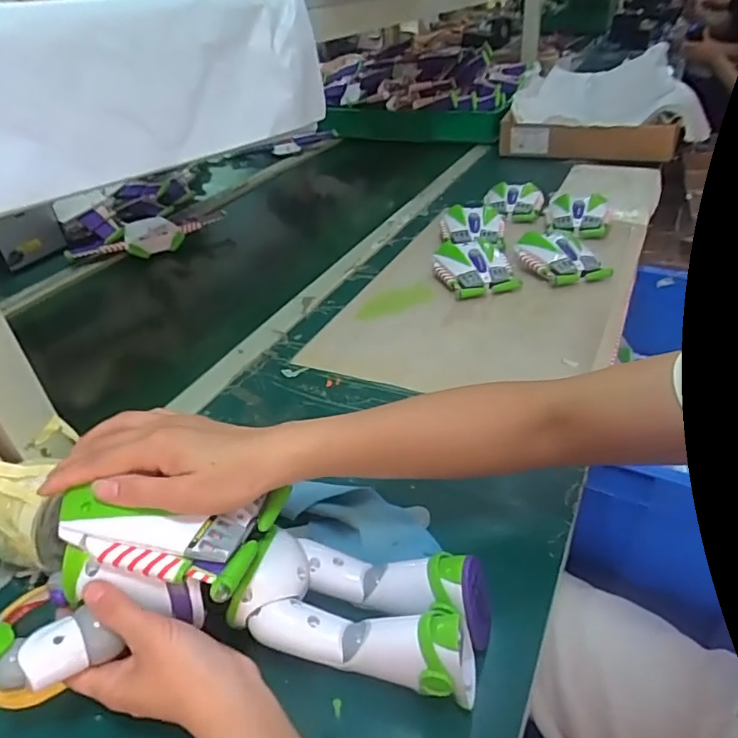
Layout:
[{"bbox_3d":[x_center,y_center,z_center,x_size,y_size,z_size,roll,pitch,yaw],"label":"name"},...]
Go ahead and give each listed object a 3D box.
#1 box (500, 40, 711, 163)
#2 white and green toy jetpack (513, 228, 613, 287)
[{"bbox_3d":[0.601,-0.691,1.452,0.443,0.150,0.558,9,38,18],"label":"box"},{"bbox_3d":[0.270,-0.163,0.808,0.086,0.034,0.117,-16,38,-16],"label":"white and green toy jetpack"}]

